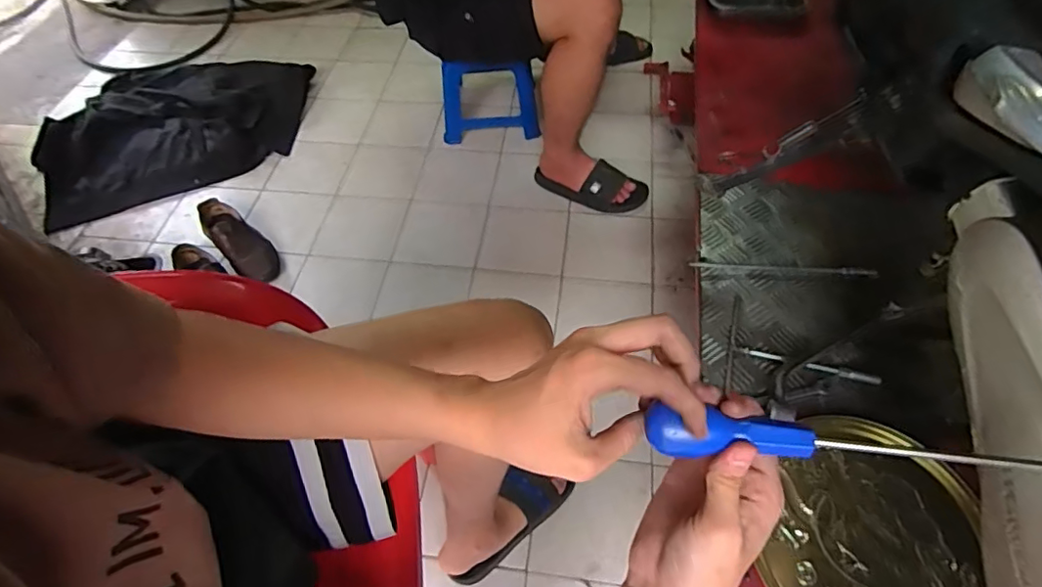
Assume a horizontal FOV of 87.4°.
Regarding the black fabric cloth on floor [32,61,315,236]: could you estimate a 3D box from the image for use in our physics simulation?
[{"bbox_3d":[-0.971,-0.501,1.562,0.730,0.086,0.595,-17,55,-9],"label":"black fabric cloth on floor"}]

